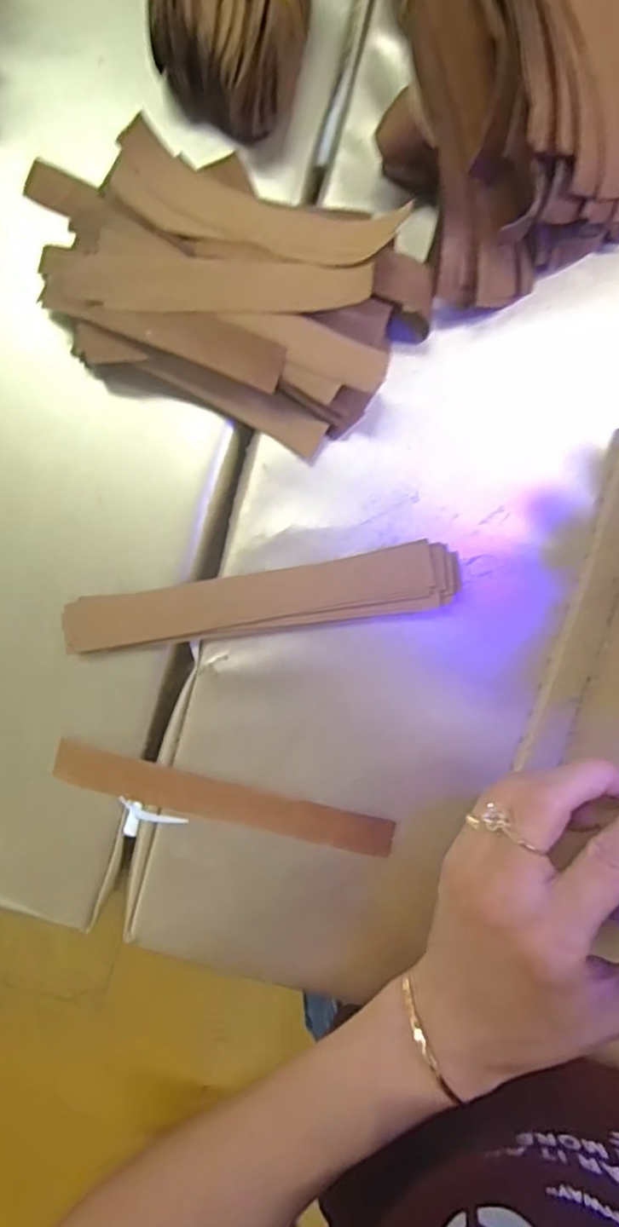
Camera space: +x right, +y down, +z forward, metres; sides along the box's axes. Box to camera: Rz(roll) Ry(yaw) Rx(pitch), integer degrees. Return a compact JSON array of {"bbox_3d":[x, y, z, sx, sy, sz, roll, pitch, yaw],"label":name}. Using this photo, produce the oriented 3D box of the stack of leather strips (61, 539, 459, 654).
[{"bbox_3d":[-0.023,-0.006,0.305,0.174,0.013,0.029,-7,94,-2],"label":"stack of leather strips"}]

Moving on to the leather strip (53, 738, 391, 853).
[{"bbox_3d":[-0.040,0.089,0.317,0.161,0.004,0.019,14,94,-3],"label":"leather strip"}]

